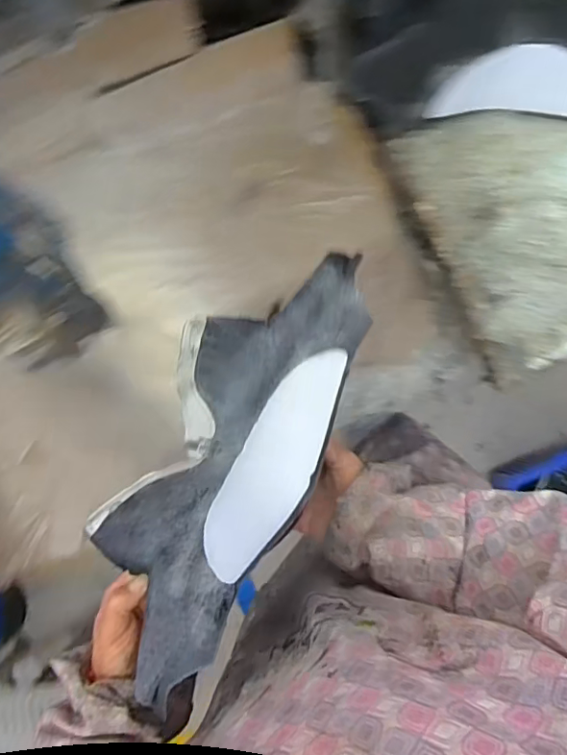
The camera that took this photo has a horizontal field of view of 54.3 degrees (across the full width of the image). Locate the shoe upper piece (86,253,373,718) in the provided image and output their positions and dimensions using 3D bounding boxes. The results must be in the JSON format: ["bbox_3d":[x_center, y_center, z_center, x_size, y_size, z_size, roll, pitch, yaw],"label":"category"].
[{"bbox_3d":[-0.053,0.057,0.465,0.177,0.031,0.348,13,70,38],"label":"shoe upper piece"}]

